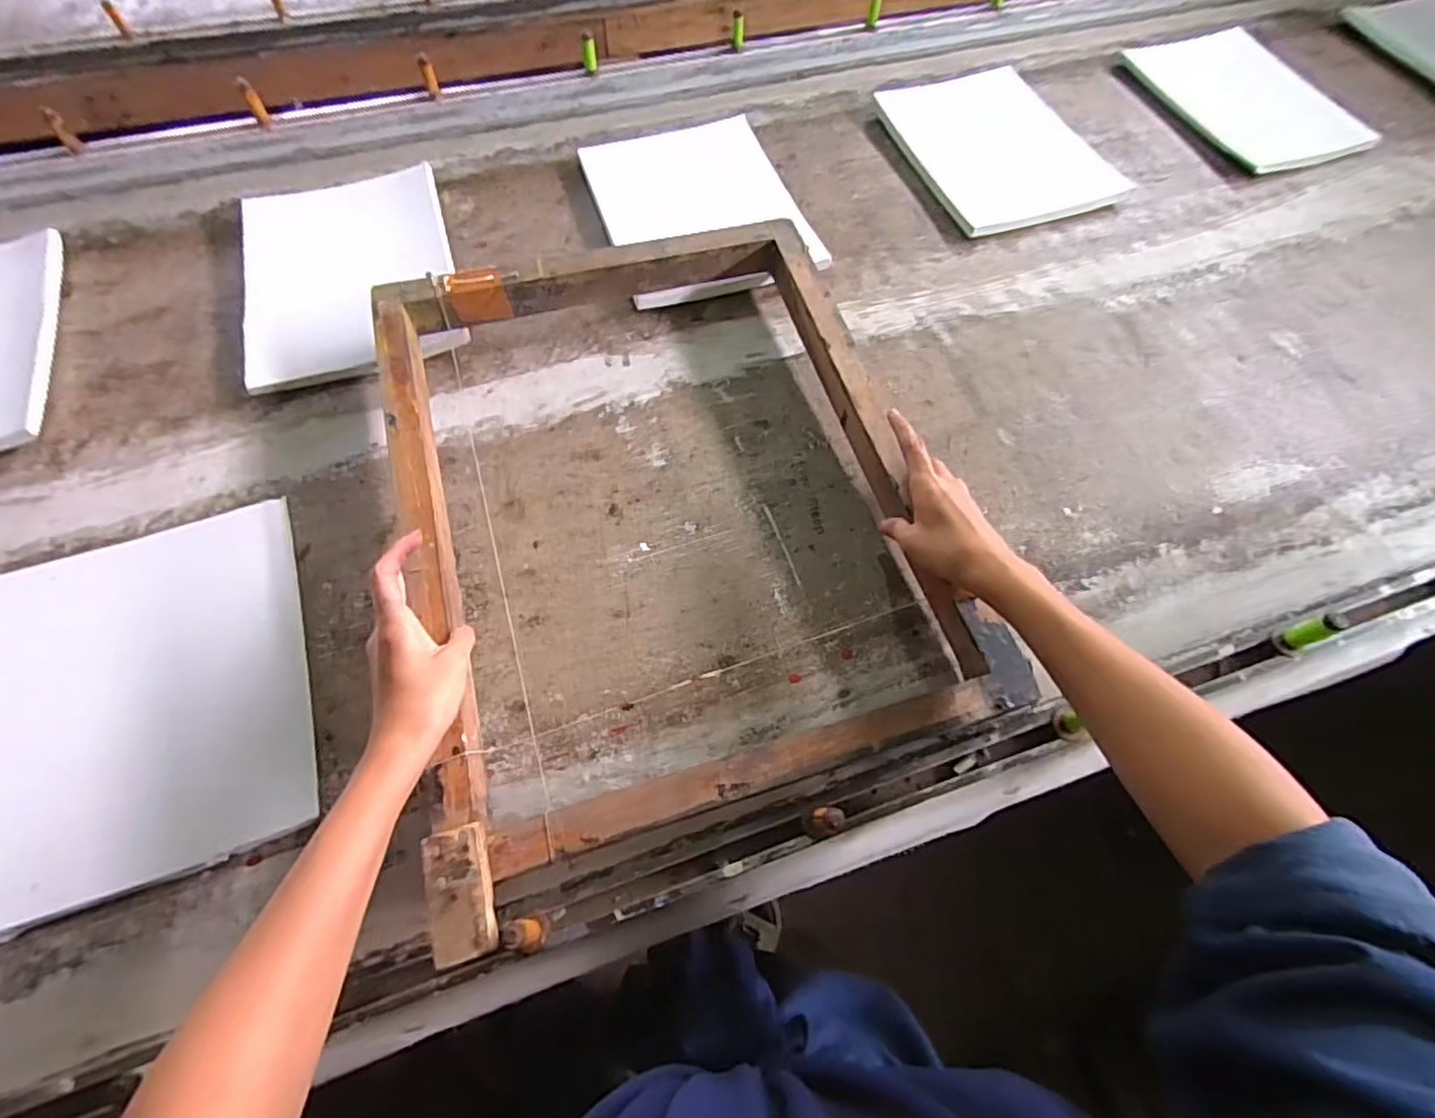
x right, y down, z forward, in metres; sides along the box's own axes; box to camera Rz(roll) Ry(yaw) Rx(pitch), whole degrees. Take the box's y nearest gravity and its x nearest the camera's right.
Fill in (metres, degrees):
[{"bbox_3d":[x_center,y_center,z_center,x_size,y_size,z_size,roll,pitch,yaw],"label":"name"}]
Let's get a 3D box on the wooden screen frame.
[{"bbox_3d":[-0.041,-0.056,0.499,0.393,0.048,0.530,-14,64,-9],"label":"wooden screen frame"}]

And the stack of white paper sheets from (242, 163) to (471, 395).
[{"bbox_3d":[-0.375,-0.294,0.644,0.197,0.033,0.263,-16,64,-10],"label":"stack of white paper sheets"}]

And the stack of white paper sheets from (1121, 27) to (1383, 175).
[{"bbox_3d":[0.699,-0.620,0.842,0.169,0.023,0.294,-21,63,2],"label":"stack of white paper sheets"}]

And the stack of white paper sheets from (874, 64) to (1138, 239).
[{"bbox_3d":[0.340,-0.511,0.772,0.213,0.014,0.295,-15,64,-9],"label":"stack of white paper sheets"}]

